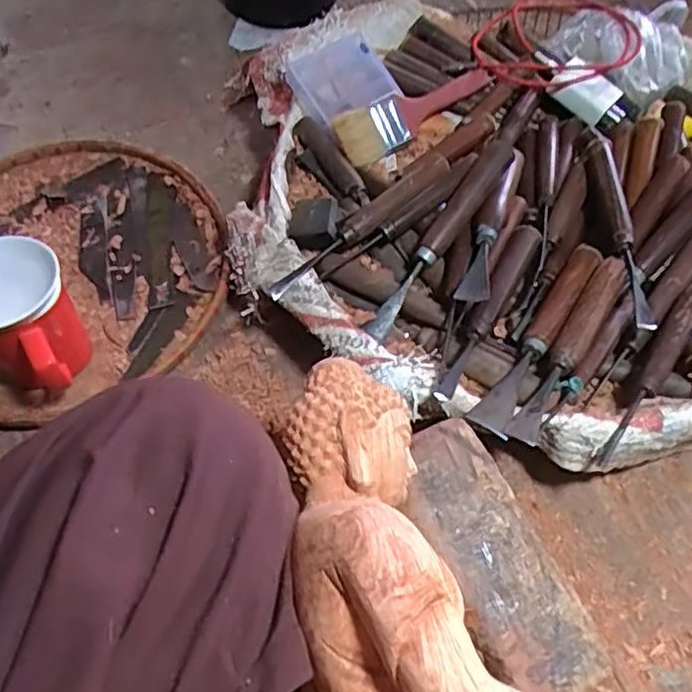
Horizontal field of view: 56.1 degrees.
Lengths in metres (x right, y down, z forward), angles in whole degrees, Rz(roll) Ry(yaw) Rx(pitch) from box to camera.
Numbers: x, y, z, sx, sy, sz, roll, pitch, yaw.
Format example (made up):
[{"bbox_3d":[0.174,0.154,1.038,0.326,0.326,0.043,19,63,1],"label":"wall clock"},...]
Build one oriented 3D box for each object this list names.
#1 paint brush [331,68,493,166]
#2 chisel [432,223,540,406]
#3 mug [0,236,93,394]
[{"bbox_3d":[0.066,-0.220,0.611,0.168,0.020,0.047,-30,107,-21],"label":"paint brush"},{"bbox_3d":[0.108,-0.030,0.492,0.020,0.024,0.181,27,63,14],"label":"chisel"},{"bbox_3d":[-0.262,-0.023,0.527,0.088,0.110,0.096,-33,65,-18],"label":"mug"}]

